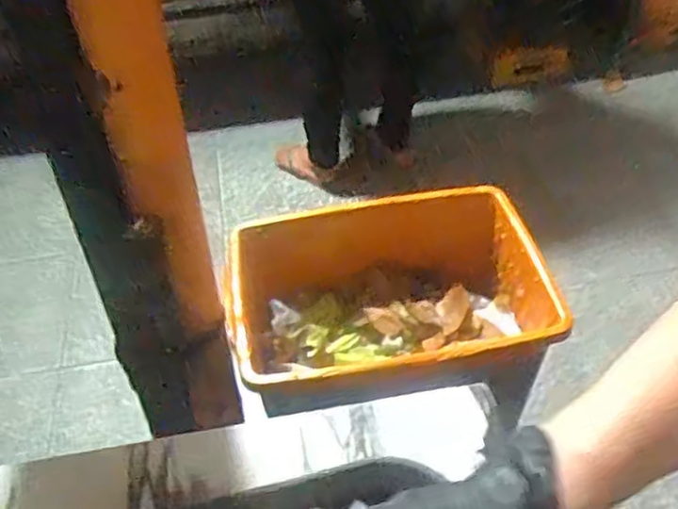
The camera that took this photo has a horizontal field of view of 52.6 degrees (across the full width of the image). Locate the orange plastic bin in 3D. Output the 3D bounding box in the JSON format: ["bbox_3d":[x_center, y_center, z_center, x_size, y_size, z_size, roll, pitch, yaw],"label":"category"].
[{"bbox_3d":[0.068,0.083,1.028,0.430,0.180,0.310,-8,43,-6],"label":"orange plastic bin"}]

